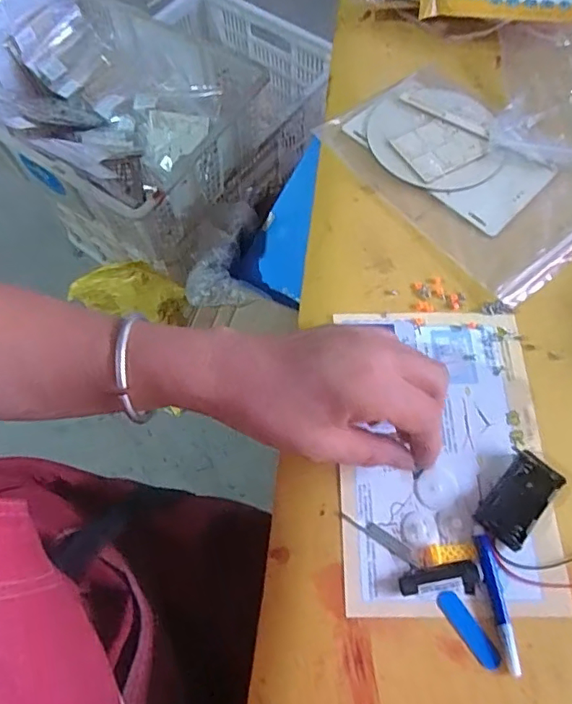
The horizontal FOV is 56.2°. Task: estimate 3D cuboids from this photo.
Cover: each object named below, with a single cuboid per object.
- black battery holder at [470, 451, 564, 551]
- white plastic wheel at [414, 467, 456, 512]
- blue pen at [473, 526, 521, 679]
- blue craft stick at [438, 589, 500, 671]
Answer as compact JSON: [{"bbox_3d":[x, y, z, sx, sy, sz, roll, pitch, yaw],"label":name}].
[{"bbox_3d":[0.151,0.095,0.346,0.032,0.012,0.058,41,73,17],"label":"black battery holder"},{"bbox_3d":[0.100,0.090,0.355,0.028,0.004,0.025,-23,68,-9],"label":"white plastic wheel"},{"bbox_3d":[0.128,0.149,0.325,0.008,0.005,0.081,-8,66,-2],"label":"blue pen"},{"bbox_3d":[0.110,0.166,0.320,0.013,0.004,0.047,-34,70,-13],"label":"blue craft stick"}]

